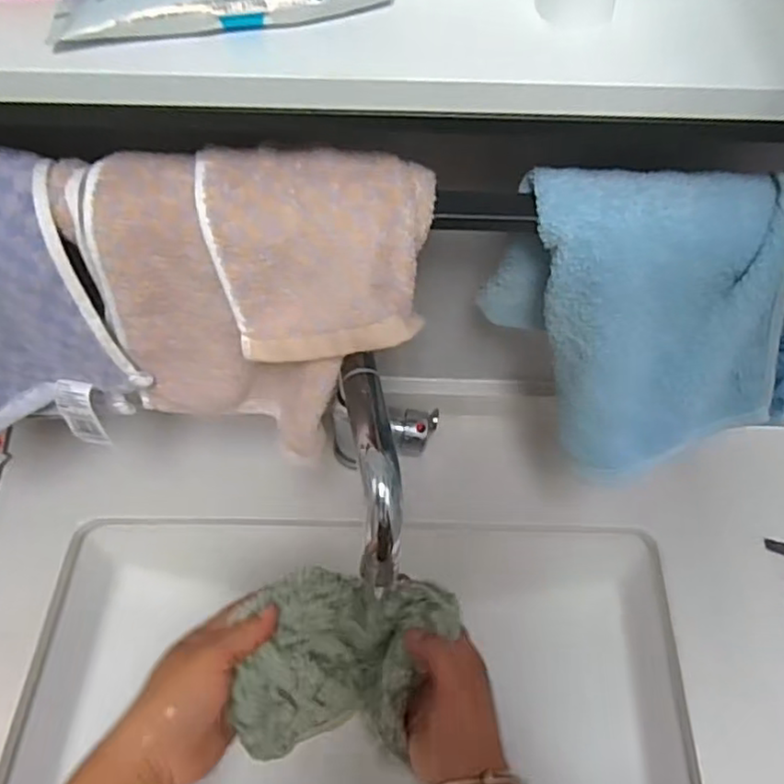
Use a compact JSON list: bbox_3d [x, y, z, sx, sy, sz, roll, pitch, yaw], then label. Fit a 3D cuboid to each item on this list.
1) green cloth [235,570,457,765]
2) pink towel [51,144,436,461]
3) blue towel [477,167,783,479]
[{"bbox_3d":[-0.025,0.183,0.453,0.134,0.079,0.114,0,59,2],"label":"green cloth"},{"bbox_3d":[-0.077,-0.045,0.373,0.183,0.156,0.105,13,58,8],"label":"pink towel"},{"bbox_3d":[0.156,-0.031,0.372,0.203,0.159,0.094,7,58,4],"label":"blue towel"}]

